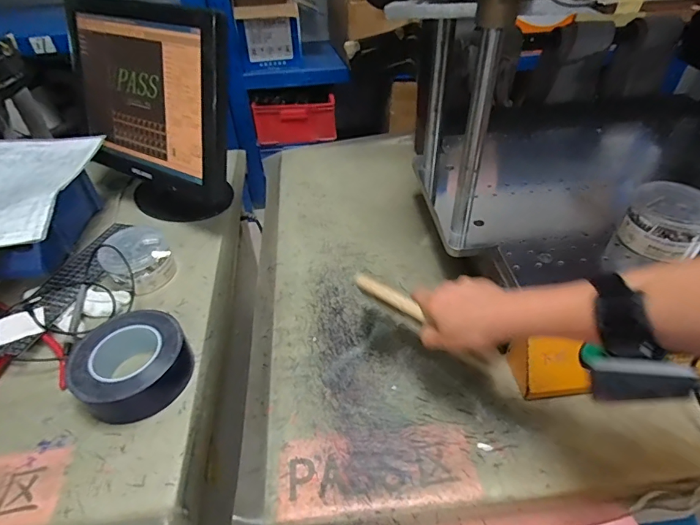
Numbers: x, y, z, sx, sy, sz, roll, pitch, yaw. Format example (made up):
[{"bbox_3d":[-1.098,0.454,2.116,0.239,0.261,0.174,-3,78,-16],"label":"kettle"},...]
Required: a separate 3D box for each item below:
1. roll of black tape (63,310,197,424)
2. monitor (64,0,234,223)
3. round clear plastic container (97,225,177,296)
[{"bbox_3d":[-0.266,0.117,0.517,0.133,0.044,0.128,31,53,31],"label":"roll of black tape"},{"bbox_3d":[-0.346,-0.251,0.727,0.369,0.320,0.125,20,48,22],"label":"monitor"},{"bbox_3d":[-0.332,-0.005,0.668,0.094,0.061,0.098,-1,43,1],"label":"round clear plastic container"}]

